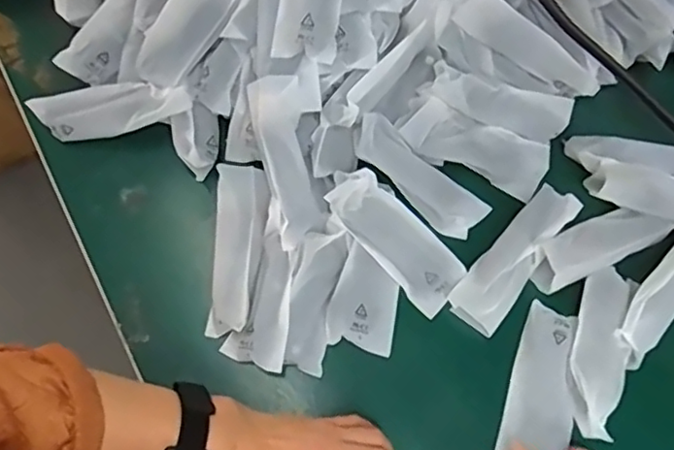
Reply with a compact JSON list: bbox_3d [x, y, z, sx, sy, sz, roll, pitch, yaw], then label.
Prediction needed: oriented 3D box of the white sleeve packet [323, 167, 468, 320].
[{"bbox_3d":[0.053,0.012,0.547,0.054,0.028,0.142,-45,99,-13],"label":"white sleeve packet"}]

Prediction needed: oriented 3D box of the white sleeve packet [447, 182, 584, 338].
[{"bbox_3d":[0.163,0.027,0.556,0.047,0.021,0.151,38,76,11],"label":"white sleeve packet"}]

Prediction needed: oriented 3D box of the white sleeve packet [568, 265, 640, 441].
[{"bbox_3d":[0.227,0.106,0.520,0.048,0.015,0.144,20,73,6],"label":"white sleeve packet"}]

